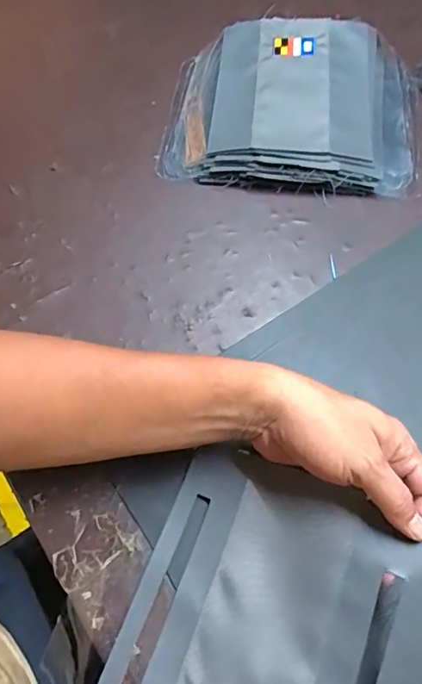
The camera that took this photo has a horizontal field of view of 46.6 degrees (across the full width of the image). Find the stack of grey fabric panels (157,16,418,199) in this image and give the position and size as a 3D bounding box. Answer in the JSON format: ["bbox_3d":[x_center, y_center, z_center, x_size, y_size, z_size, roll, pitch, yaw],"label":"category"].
[{"bbox_3d":[0.090,-0.275,0.559,0.279,0.041,0.244,4,61,5],"label":"stack of grey fabric panels"}]

